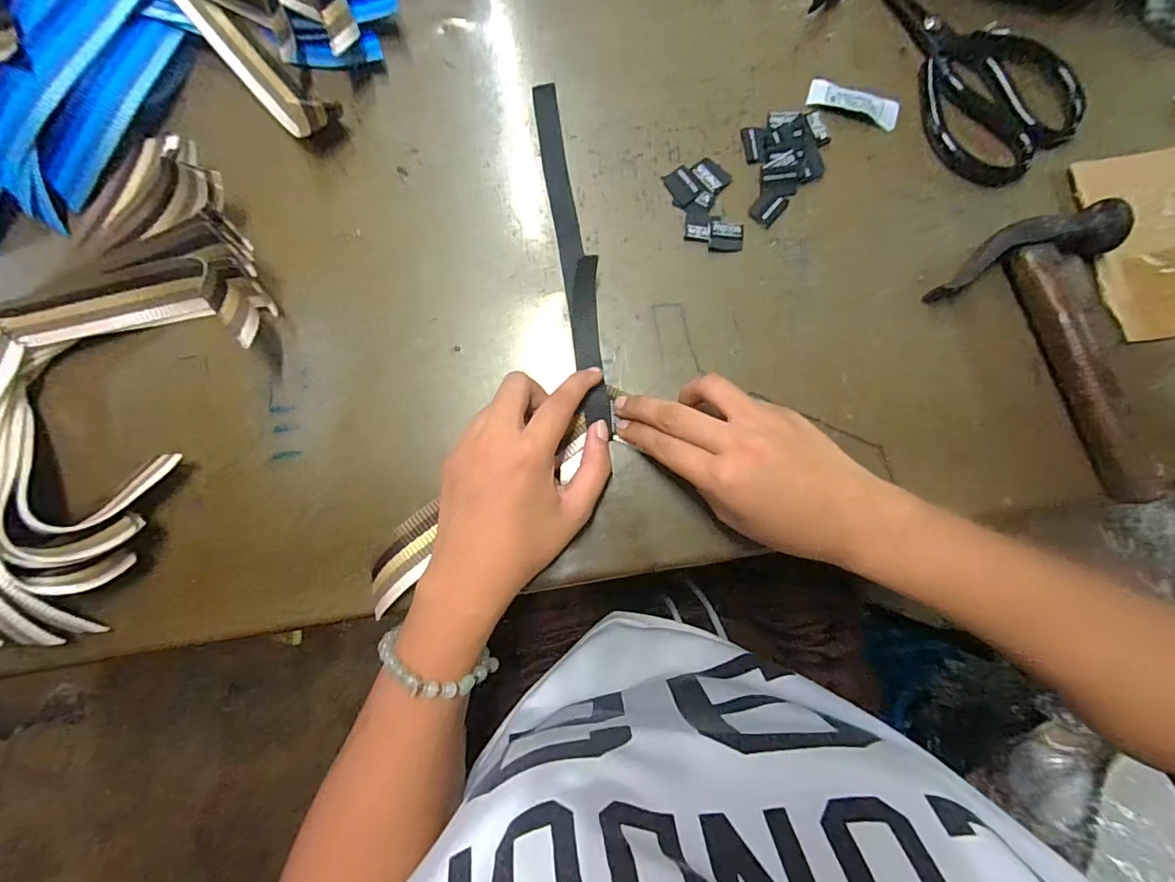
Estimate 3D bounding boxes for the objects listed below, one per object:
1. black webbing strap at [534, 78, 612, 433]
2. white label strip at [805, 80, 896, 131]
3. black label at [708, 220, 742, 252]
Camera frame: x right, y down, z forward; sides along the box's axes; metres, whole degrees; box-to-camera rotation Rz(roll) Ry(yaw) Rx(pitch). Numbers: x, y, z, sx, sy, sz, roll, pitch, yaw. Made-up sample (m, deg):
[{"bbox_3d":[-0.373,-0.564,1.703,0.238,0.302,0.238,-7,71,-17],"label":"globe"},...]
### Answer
[{"bbox_3d":[-0.010,-0.129,0.319,0.020,0.021,0.236,-9,82,-2],"label":"black webbing strap"},{"bbox_3d":[0.185,-0.235,0.342,0.062,0.006,0.022,18,83,1],"label":"white label strip"},{"bbox_3d":[0.093,-0.136,0.328,0.023,0.004,0.019,2,83,-1],"label":"black label"}]

